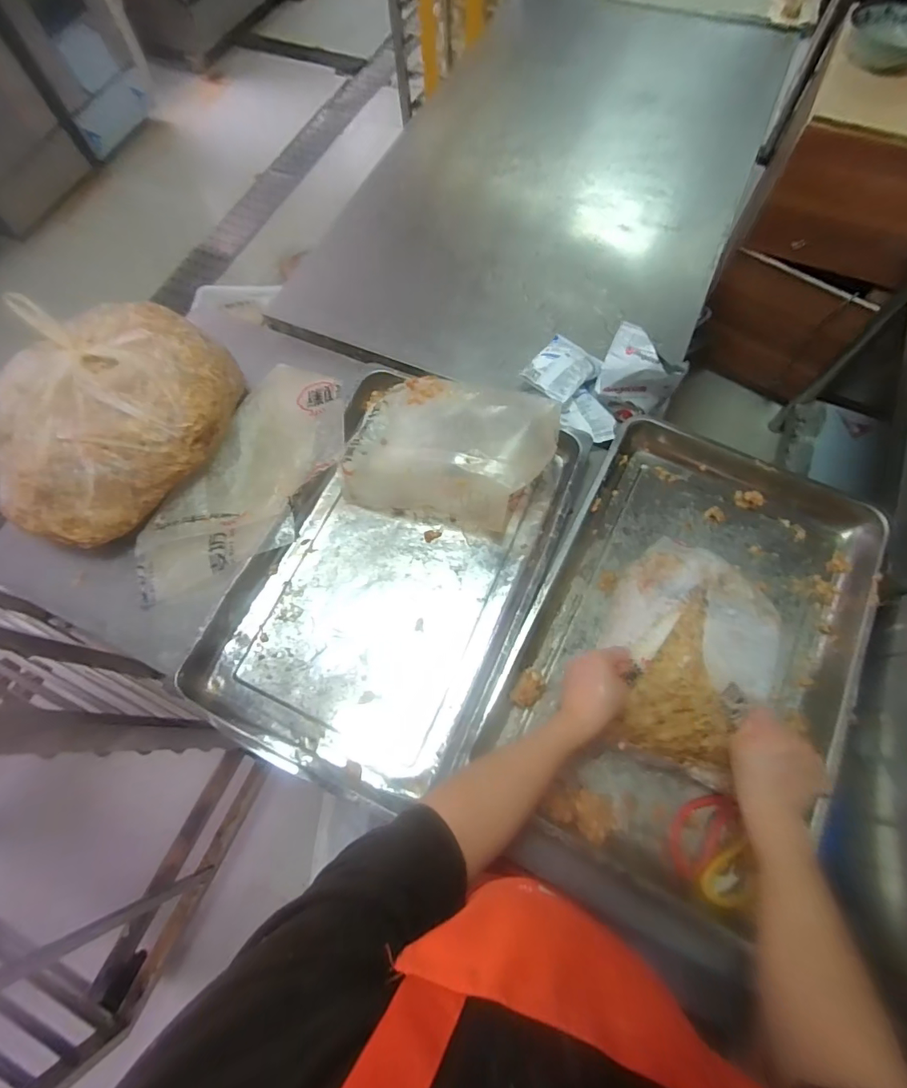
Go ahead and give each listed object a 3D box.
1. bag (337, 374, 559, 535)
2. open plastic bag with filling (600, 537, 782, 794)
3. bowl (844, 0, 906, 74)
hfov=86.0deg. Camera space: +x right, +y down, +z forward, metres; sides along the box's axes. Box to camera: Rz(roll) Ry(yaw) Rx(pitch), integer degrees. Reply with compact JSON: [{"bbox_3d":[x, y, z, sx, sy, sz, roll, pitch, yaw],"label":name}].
[{"bbox_3d":[-0.011,-0.134,0.728,0.300,0.132,0.179,14,69,8],"label":"bag"},{"bbox_3d":[0.297,0.122,0.604,0.187,0.083,0.284,23,69,11],"label":"open plastic bag with filling"},{"bbox_3d":[1.040,-1.211,1.160,0.190,0.069,0.190,29,71,13],"label":"bowl"}]

